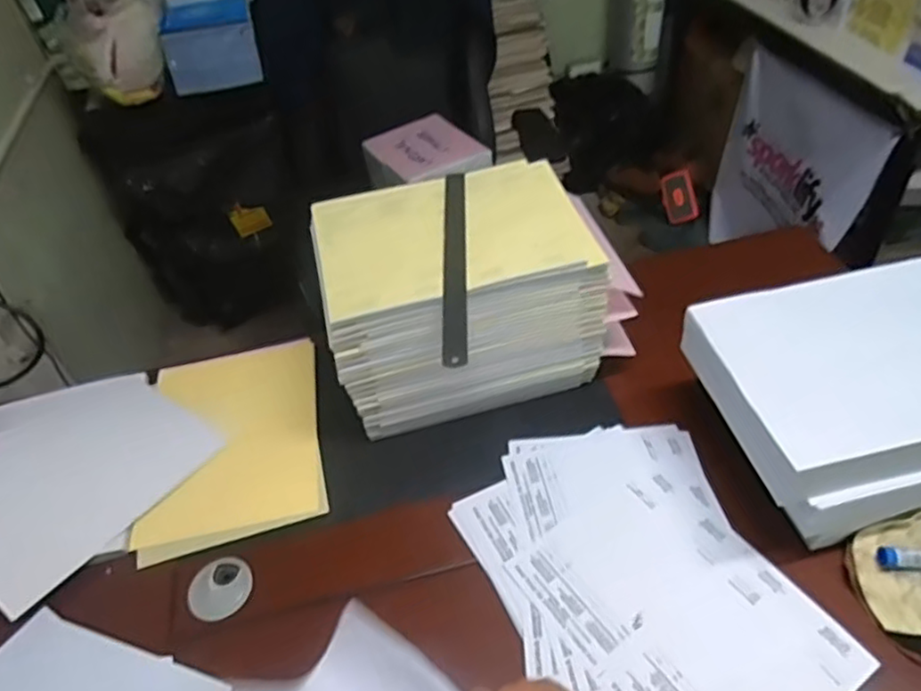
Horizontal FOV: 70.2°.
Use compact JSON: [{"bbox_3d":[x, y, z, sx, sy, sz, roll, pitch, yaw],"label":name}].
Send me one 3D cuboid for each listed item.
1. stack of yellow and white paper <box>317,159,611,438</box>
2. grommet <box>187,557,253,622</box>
[{"bbox_3d":[-0.001,-0.062,0.821,0.313,0.215,0.214,-13,45,-5],"label":"stack of yellow and white paper"},{"bbox_3d":[-0.258,0.261,0.705,0.065,0.009,0.066,-4,45,4],"label":"grommet"}]

